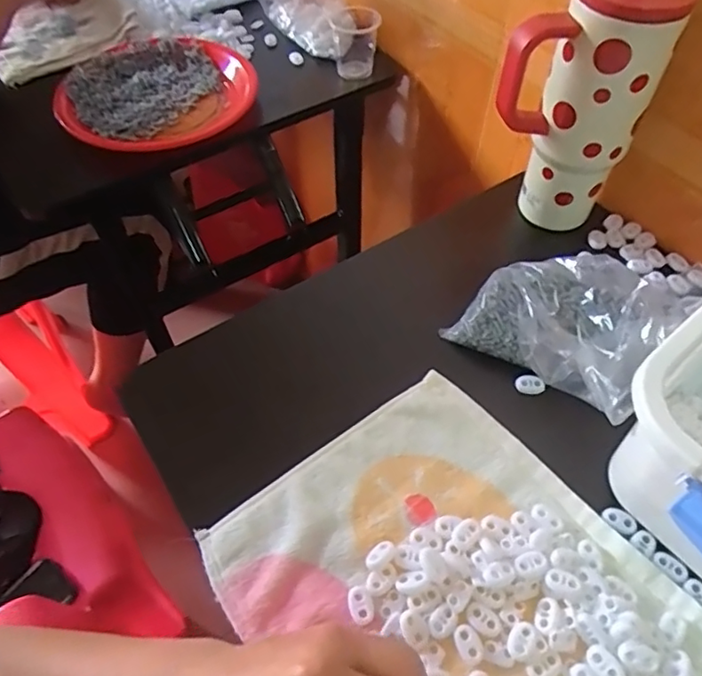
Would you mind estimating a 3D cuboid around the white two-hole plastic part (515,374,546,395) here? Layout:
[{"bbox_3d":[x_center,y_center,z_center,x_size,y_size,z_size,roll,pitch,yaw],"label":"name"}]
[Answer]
[{"bbox_3d":[0.144,0.038,0.460,0.022,0.010,0.012,6,54,3],"label":"white two-hole plastic part"}]

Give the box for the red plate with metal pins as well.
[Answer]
[{"bbox_3d":[-0.238,-0.307,0.690,0.220,0.038,0.234,0,54,0],"label":"red plate with metal pins"}]

